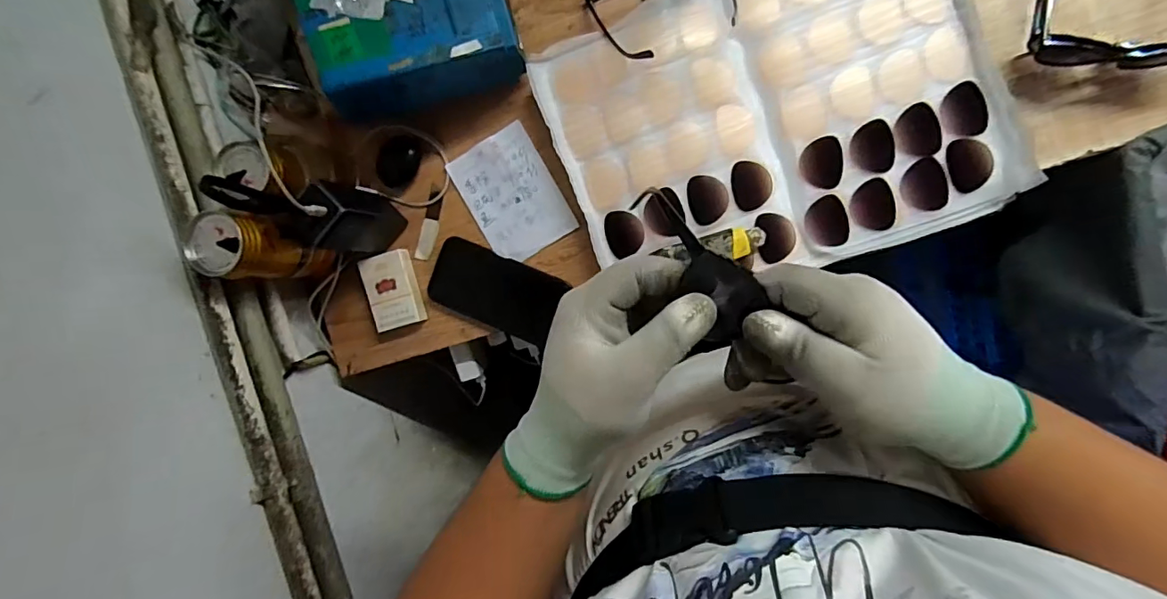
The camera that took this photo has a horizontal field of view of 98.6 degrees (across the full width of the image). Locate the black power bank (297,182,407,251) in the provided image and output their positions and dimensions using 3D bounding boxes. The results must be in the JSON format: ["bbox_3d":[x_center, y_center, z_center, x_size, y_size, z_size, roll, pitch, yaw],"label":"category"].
[{"bbox_3d":[-0.259,-0.089,0.551,0.059,0.137,0.051,-43,87,9],"label":"black power bank"}]

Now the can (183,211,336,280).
[{"bbox_3d":[-0.323,-0.053,0.533,0.062,0.157,0.060,1,94,9],"label":"can"}]

